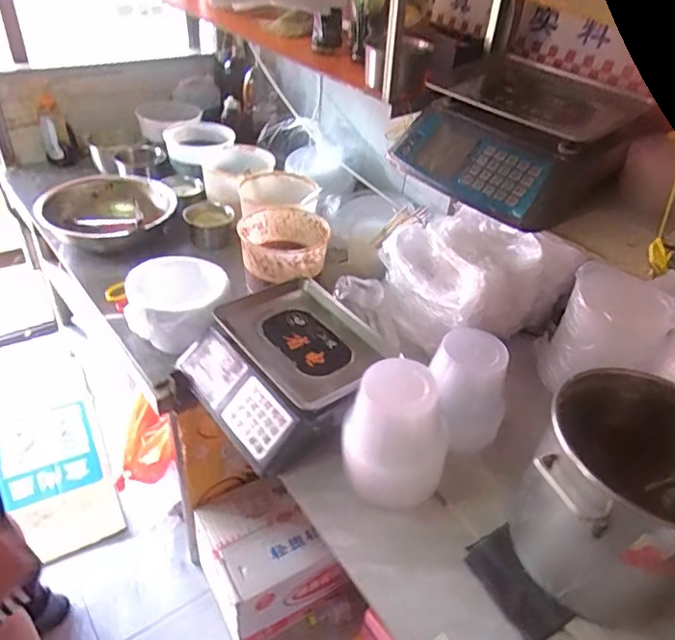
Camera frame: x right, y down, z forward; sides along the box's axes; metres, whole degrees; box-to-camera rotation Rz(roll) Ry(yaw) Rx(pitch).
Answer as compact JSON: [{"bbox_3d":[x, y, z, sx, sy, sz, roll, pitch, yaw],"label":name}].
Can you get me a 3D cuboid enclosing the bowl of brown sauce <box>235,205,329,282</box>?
[{"bbox_3d":[-0.121,-0.166,1.252,0.212,0.087,0.228,-4,39,-14],"label":"bowl of brown sauce"}]

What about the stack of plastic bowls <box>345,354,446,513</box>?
[{"bbox_3d":[0.098,0.184,0.832,0.155,0.226,0.132,18,39,14],"label":"stack of plastic bowls"}]

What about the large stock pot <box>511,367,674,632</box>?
[{"bbox_3d":[0.388,0.252,0.753,0.223,0.281,0.243,5,38,-4],"label":"large stock pot"}]

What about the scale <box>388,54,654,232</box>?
[{"bbox_3d":[0.326,-0.312,0.948,0.298,0.150,0.312,-22,46,-32],"label":"scale"}]

